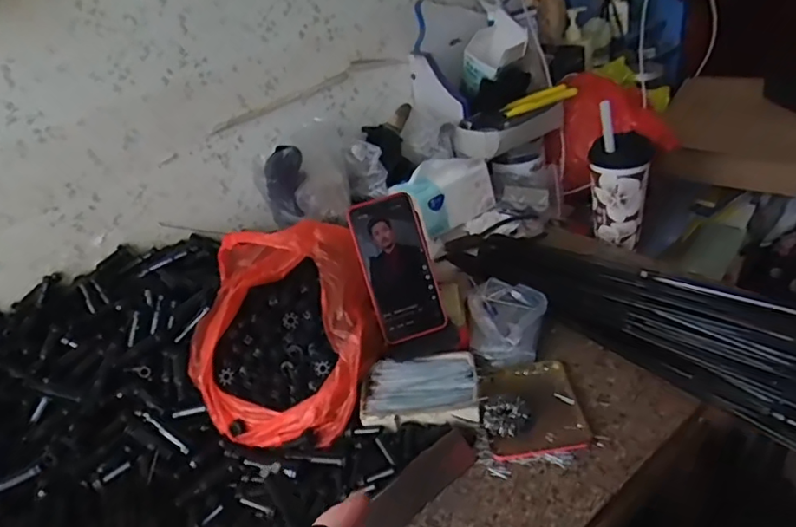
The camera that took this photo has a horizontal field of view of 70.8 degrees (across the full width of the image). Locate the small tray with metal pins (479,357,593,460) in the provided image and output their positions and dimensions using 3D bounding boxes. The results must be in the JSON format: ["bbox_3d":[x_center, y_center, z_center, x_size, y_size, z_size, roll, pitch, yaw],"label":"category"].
[{"bbox_3d":[0.140,0.148,0.596,0.102,0.010,0.121,-5,35,3],"label":"small tray with metal pins"}]

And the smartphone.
[{"bbox_3d":[0.000,0.005,0.640,0.076,0.165,0.015,-17,3,-5],"label":"smartphone"}]

